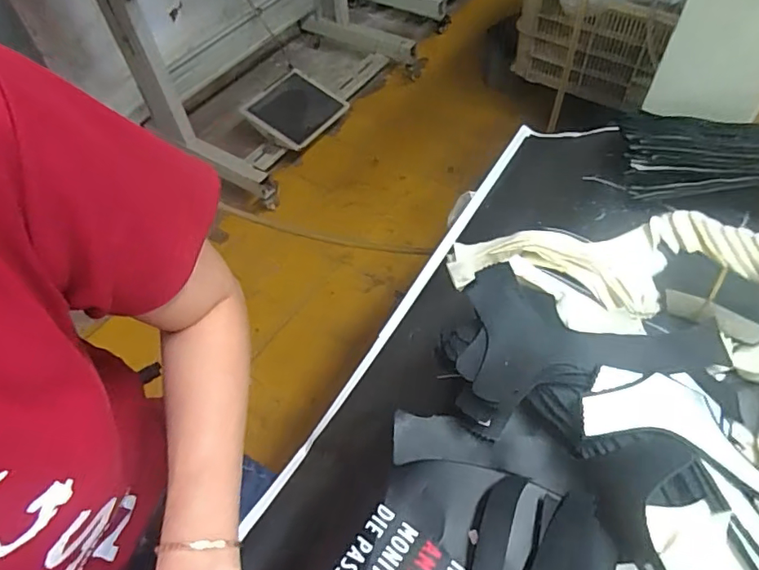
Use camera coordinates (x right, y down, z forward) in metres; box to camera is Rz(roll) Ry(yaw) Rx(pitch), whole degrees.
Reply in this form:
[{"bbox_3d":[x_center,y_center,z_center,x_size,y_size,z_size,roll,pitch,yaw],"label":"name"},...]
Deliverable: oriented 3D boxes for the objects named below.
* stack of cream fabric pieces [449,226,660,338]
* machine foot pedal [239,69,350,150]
[{"bbox_3d":[0.150,0.002,0.441,0.181,0.053,0.120,4,56,7],"label":"stack of cream fabric pieces"},{"bbox_3d":[-0.267,-0.544,1.597,0.243,0.043,0.254,38,69,9],"label":"machine foot pedal"}]

